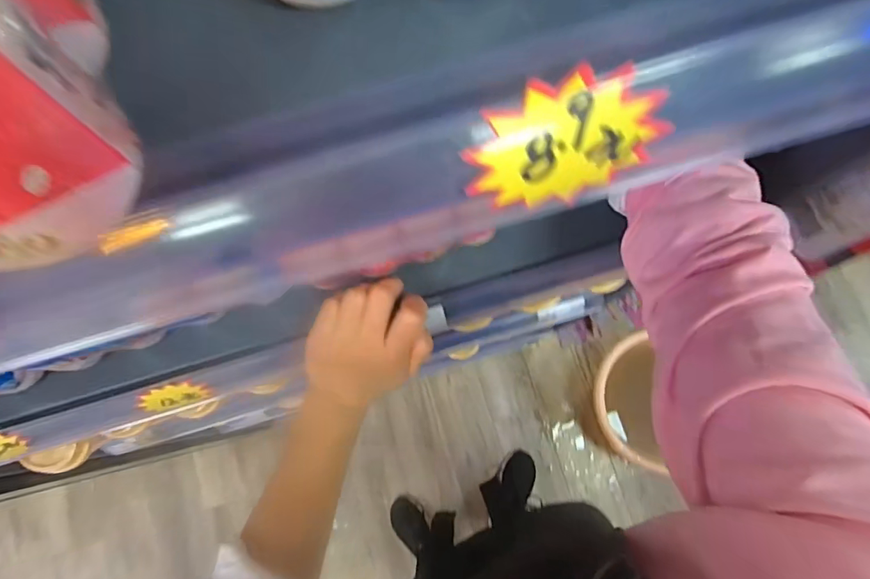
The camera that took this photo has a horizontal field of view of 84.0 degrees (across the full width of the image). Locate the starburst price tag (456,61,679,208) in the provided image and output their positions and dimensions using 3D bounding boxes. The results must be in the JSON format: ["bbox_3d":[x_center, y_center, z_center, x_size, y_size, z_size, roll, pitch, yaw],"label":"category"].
[{"bbox_3d":[0.041,-0.044,0.150,0.060,0.042,0.004,-8,43,-10],"label":"starburst price tag"}]

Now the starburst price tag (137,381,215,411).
[{"bbox_3d":[-0.223,0.092,0.414,0.053,0.036,0.007,-12,57,-9],"label":"starburst price tag"}]

